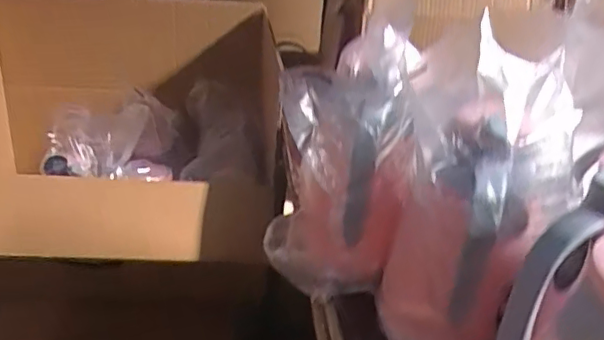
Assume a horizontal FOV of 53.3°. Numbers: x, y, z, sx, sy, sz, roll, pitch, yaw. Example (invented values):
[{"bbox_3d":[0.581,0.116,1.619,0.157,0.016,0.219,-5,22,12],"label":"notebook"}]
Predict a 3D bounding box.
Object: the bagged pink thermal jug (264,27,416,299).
[{"bbox_3d":[0.037,0.006,0.641,0.135,0.268,0.135,5,28,0],"label":"bagged pink thermal jug"}]

